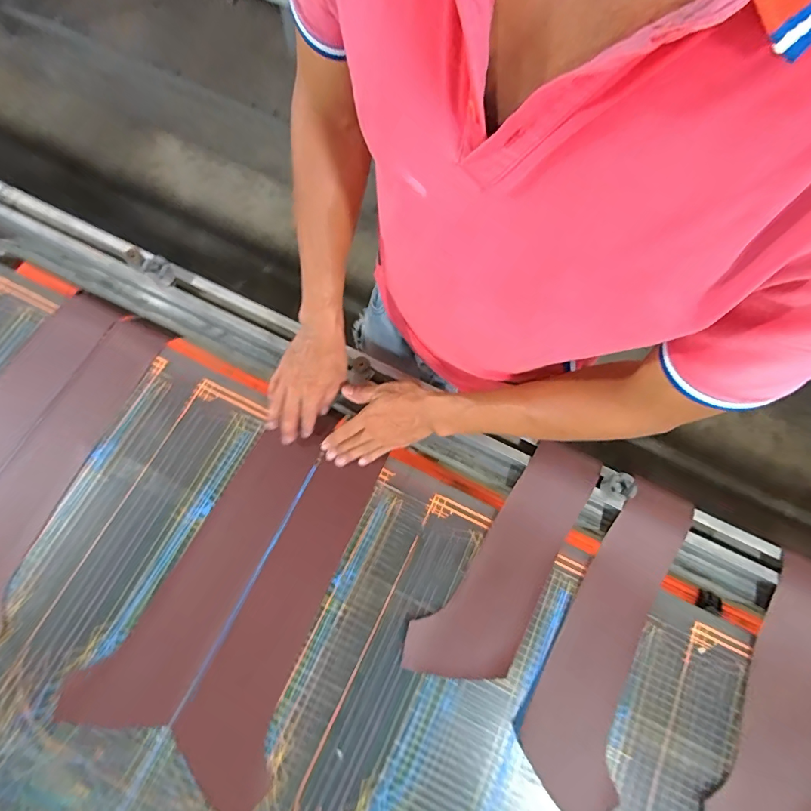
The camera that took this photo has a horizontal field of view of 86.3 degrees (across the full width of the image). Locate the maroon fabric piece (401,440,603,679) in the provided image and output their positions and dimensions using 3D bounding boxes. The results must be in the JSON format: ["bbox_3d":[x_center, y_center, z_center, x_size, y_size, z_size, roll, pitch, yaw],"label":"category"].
[{"bbox_3d":[0.147,0.216,0.589,0.119,0.034,0.357,37,76,10],"label":"maroon fabric piece"}]

